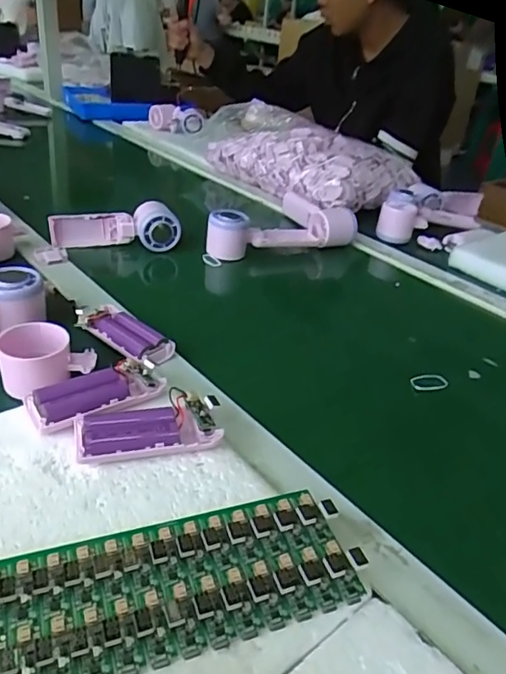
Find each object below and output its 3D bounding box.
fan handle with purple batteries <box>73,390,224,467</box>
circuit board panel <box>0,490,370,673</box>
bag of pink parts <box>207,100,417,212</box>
[{"bbox_3d":[-0.077,0.068,0.401,0.104,0.028,0.042,-6,34,-19],"label":"fan handle with purple batteries"},{"bbox_3d":[-0.049,0.139,0.302,0.219,0.016,0.081,-7,34,-20],"label":"circuit board panel"},{"bbox_3d":[0.085,-0.351,1.015,0.206,0.103,0.386,-22,41,-37],"label":"bag of pink parts"}]

